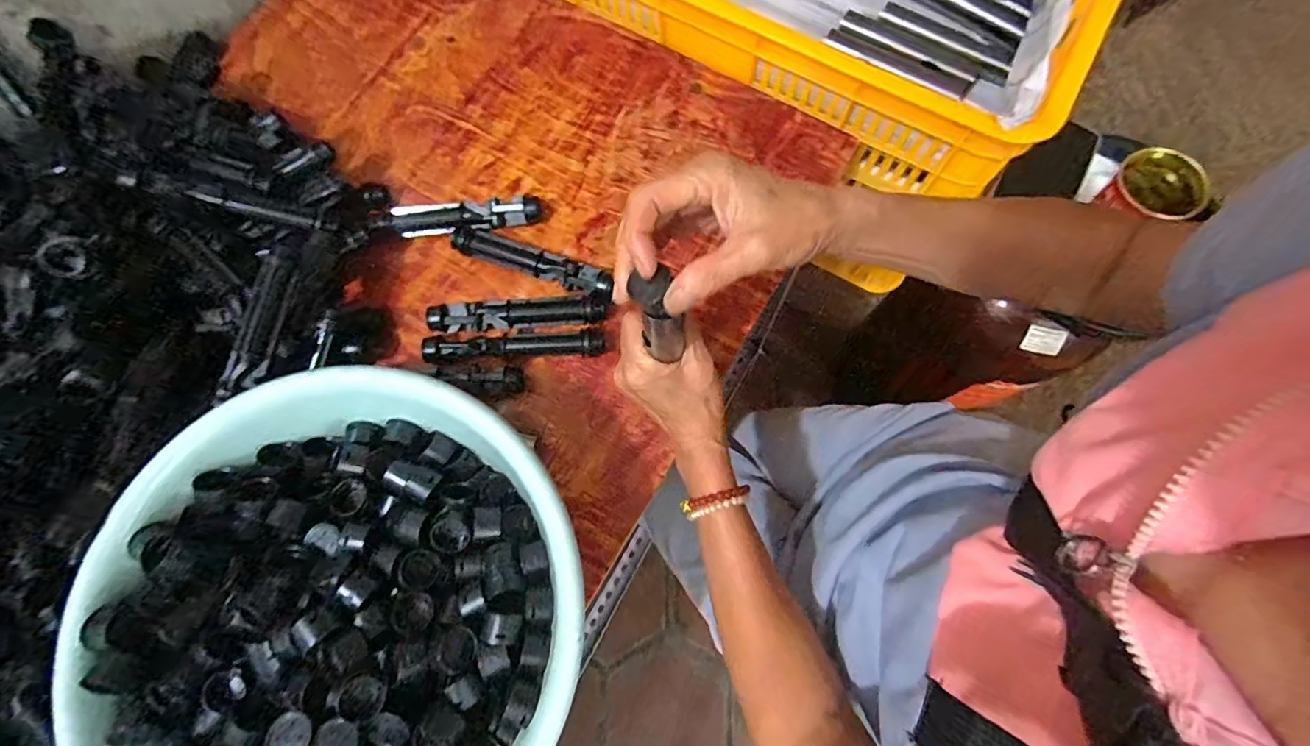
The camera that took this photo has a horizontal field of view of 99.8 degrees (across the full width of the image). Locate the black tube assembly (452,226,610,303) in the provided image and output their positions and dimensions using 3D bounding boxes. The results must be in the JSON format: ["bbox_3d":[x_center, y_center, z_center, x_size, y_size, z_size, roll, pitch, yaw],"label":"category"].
[{"bbox_3d":[-0.103,-0.093,0.471,0.142,0.020,0.025,20,76,7],"label":"black tube assembly"}]

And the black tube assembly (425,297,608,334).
[{"bbox_3d":[-0.114,-0.048,0.459,0.143,0.018,0.023,-3,74,1],"label":"black tube assembly"}]

